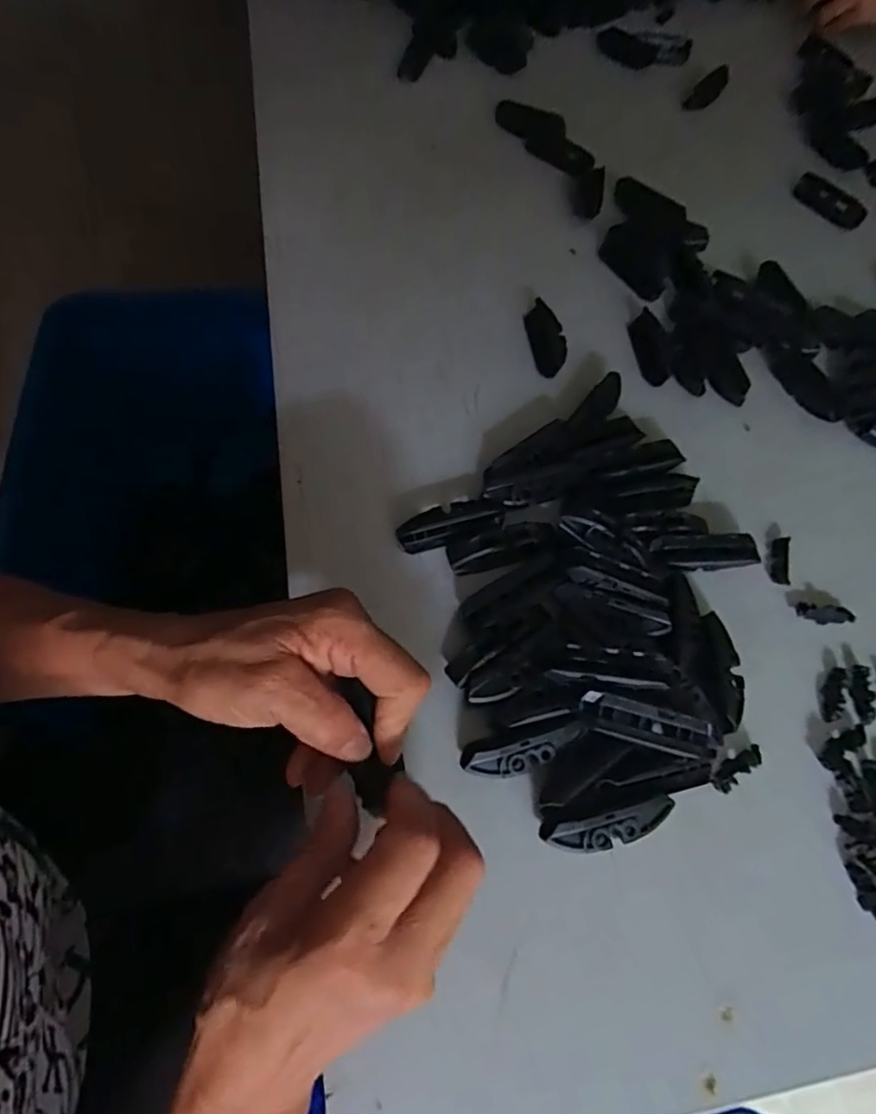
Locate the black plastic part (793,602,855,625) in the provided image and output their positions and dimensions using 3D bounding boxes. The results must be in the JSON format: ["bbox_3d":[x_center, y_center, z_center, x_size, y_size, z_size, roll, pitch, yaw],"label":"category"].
[{"bbox_3d":[0.247,0.036,0.398,0.037,0.007,0.012,11,64,3],"label":"black plastic part"}]

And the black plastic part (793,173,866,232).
[{"bbox_3d":[0.367,-0.333,0.587,0.068,0.014,0.031,38,68,15],"label":"black plastic part"}]

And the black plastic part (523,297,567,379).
[{"bbox_3d":[0.083,-0.169,0.483,0.024,0.019,0.065,-7,64,-6],"label":"black plastic part"}]

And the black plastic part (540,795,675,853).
[{"bbox_3d":[0.089,0.141,0.326,0.070,0.019,0.018,-8,65,-7],"label":"black plastic part"}]

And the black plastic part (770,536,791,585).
[{"bbox_3d":[0.227,0.002,0.416,0.013,0.005,0.034,14,64,4],"label":"black plastic part"}]

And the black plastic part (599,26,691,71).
[{"bbox_3d":[0.220,-0.545,0.671,0.096,0.020,0.031,10,62,1],"label":"black plastic part"}]

